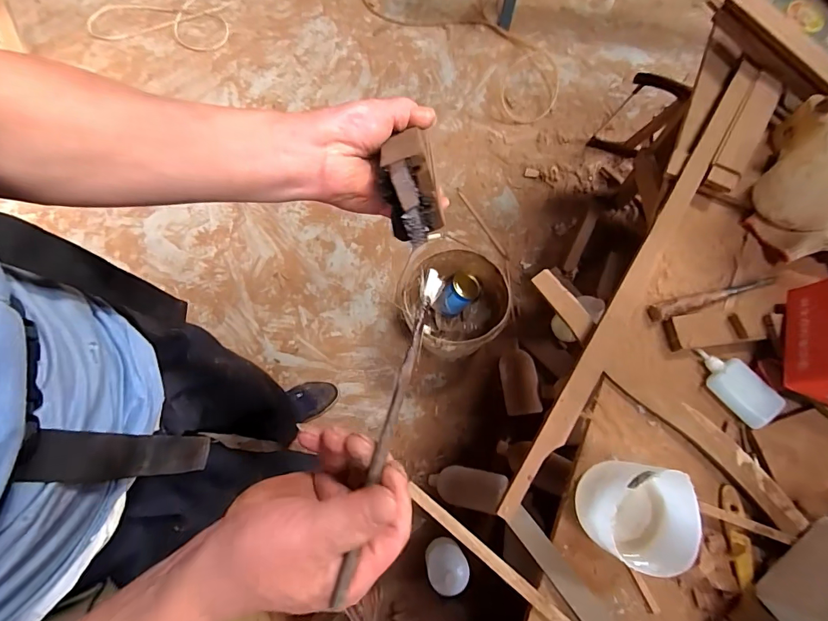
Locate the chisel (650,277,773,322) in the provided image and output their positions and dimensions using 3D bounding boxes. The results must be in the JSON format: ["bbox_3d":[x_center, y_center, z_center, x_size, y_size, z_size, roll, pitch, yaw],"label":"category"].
[{"bbox_3d":[0.379,-0.018,0.525,0.169,0.018,0.020,-15,73,-3],"label":"chisel"}]

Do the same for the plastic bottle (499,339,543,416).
[{"bbox_3d":[0.290,0.195,1.160,0.096,0.110,0.184,-10,73,-2],"label":"plastic bottle"}]

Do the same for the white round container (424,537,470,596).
[{"bbox_3d":[0.075,0.585,0.954,0.090,0.119,0.092,0,73,1],"label":"white round container"}]

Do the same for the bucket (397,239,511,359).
[{"bbox_3d":[0.114,-0.006,1.143,0.242,0.257,0.249,0,73,1],"label":"bucket"}]

